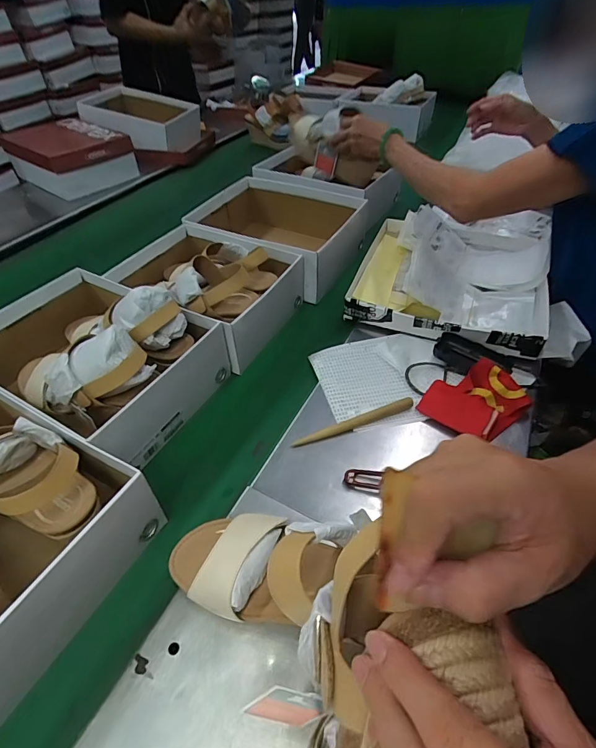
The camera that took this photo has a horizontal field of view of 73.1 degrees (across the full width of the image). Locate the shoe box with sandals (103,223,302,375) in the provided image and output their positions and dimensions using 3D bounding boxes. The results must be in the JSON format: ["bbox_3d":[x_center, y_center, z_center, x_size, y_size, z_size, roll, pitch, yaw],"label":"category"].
[{"bbox_3d":[-0.164,-0.172,0.730,0.335,0.135,0.209,31,51,24],"label":"shoe box with sandals"}]

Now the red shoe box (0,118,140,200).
[{"bbox_3d":[-0.677,-0.650,1.208,0.310,0.113,0.272,34,52,26],"label":"red shoe box"}]

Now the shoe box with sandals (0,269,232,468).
[{"bbox_3d":[-0.294,-0.036,0.567,0.306,0.144,0.234,22,50,22],"label":"shoe box with sandals"}]

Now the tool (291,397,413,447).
[{"bbox_3d":[0.077,0.066,0.546,0.175,0.014,0.016,-13,48,-17],"label":"tool"}]

